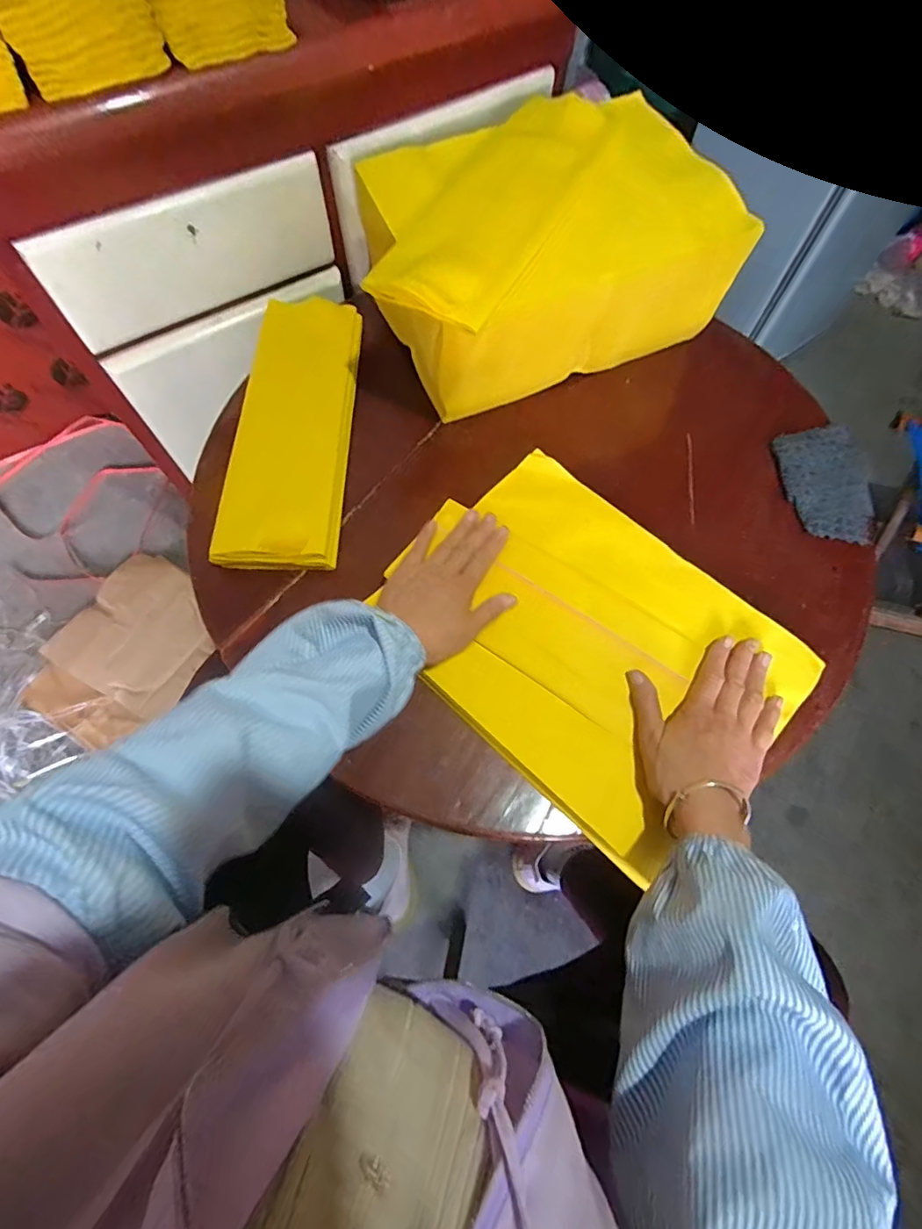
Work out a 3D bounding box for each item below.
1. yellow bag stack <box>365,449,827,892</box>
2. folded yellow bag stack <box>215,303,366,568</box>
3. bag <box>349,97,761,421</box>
[{"bbox_3d":[0.117,0.021,0.494,0.357,0.018,0.268,41,72,13],"label":"yellow bag stack"},{"bbox_3d":[-0.185,-0.213,0.573,0.119,0.037,0.347,1,68,-2],"label":"folded yellow bag stack"},{"bbox_3d":[0.079,-0.405,0.595,0.400,0.151,0.281,-20,70,-10],"label":"bag"}]

